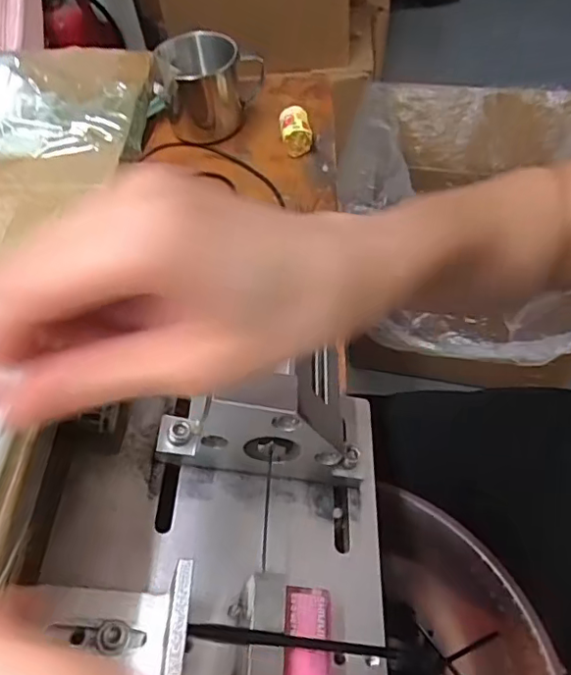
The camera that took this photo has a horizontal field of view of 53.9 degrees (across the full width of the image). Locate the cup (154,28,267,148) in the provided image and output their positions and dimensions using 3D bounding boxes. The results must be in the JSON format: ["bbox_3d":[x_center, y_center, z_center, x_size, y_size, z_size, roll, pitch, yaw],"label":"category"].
[{"bbox_3d":[-0.065,-0.226,0.509,0.085,0.069,0.085,0,56,0],"label":"cup"}]

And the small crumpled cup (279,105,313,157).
[{"bbox_3d":[0.009,-0.180,0.492,0.025,0.032,0.033,-9,53,0],"label":"small crumpled cup"}]

